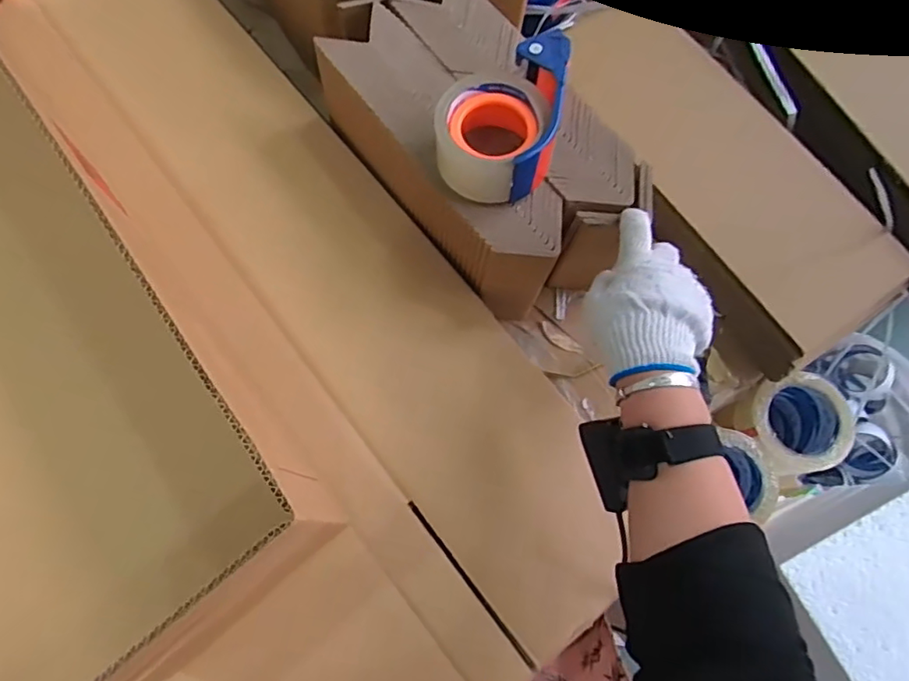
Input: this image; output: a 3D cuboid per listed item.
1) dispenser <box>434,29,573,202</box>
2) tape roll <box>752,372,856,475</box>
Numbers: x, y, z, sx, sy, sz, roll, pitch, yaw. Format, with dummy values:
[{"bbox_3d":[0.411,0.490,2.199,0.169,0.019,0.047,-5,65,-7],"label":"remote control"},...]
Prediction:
[{"bbox_3d":[0.040,-0.193,0.513,0.101,0.062,0.140,14,72,6],"label":"dispenser"},{"bbox_3d":[0.383,0.090,0.658,0.106,0.051,0.103,0,71,1],"label":"tape roll"}]

